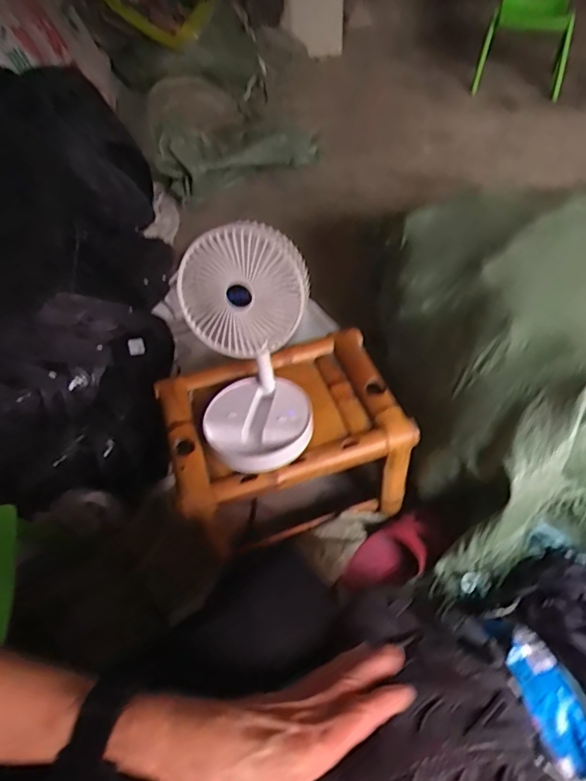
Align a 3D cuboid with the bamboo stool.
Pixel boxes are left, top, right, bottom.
[{"bbox_3d":[-0.015,0.095,0.849,0.367,0.198,0.291,-19,51,-13],"label":"bamboo stool"}]

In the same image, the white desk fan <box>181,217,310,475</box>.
[{"bbox_3d":[-0.057,-0.042,0.666,0.155,0.290,0.179,-7,49,-3],"label":"white desk fan"}]

